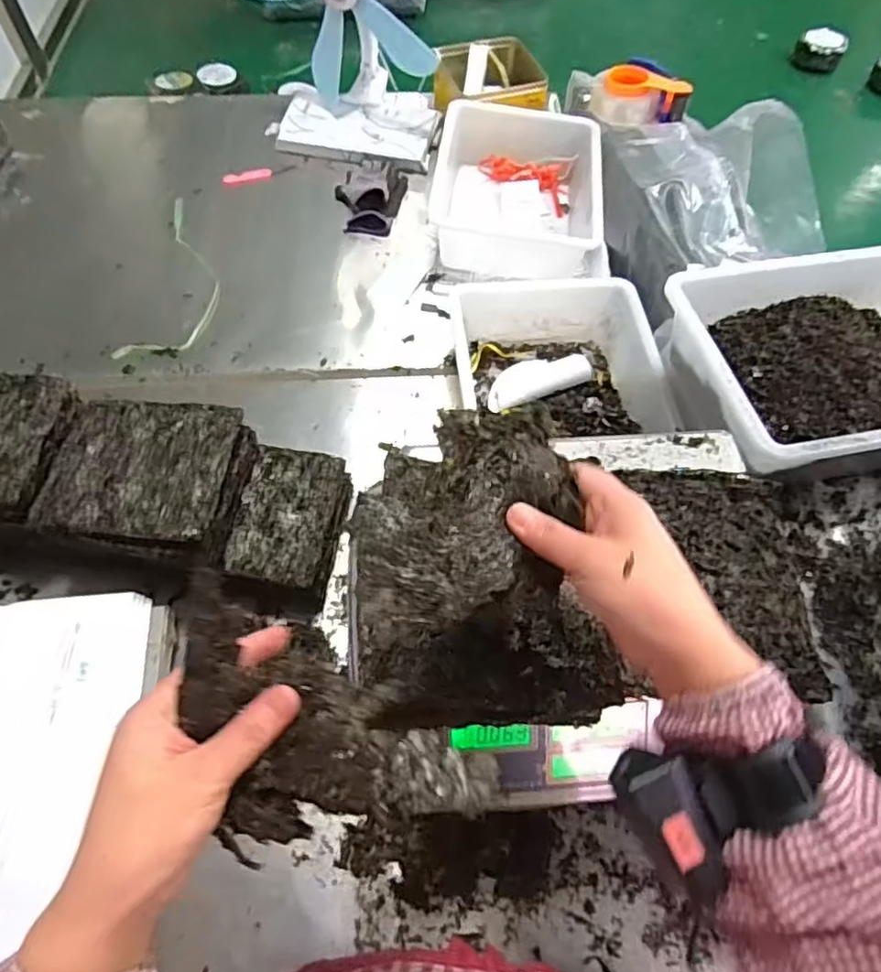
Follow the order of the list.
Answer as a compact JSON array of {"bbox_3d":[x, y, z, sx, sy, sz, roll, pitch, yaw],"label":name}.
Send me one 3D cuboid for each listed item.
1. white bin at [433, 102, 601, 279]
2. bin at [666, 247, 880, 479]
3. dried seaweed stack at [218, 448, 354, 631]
[{"bbox_3d":[0.136,-0.527,1.147,0.279,0.123,0.345,6,60,2],"label":"white bin"},{"bbox_3d":[0.466,-0.147,0.739,0.350,0.100,0.284,-9,60,-6],"label":"bin"},{"bbox_3d":[-0.189,0.059,0.804,0.121,0.079,0.193,11,60,5],"label":"dried seaweed stack"}]

